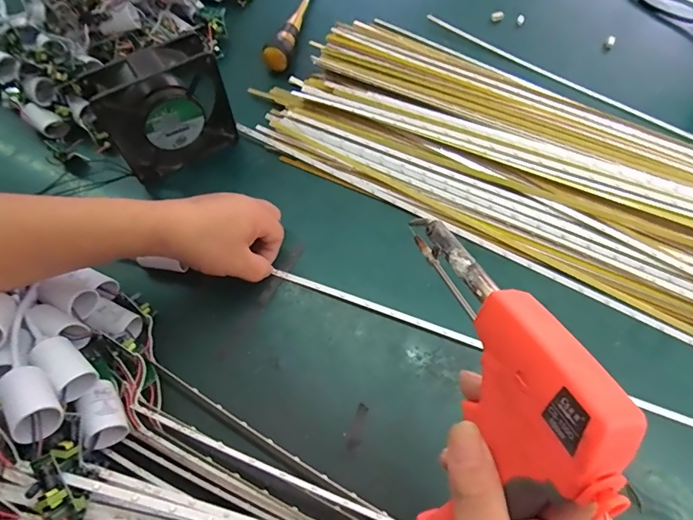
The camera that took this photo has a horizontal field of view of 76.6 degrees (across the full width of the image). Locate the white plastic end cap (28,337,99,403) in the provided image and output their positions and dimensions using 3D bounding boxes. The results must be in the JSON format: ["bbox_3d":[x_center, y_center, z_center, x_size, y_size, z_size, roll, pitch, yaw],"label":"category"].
[{"bbox_3d":[-0.202,0.075,0.316,0.043,0.026,0.027,41,71,19],"label":"white plastic end cap"}]

